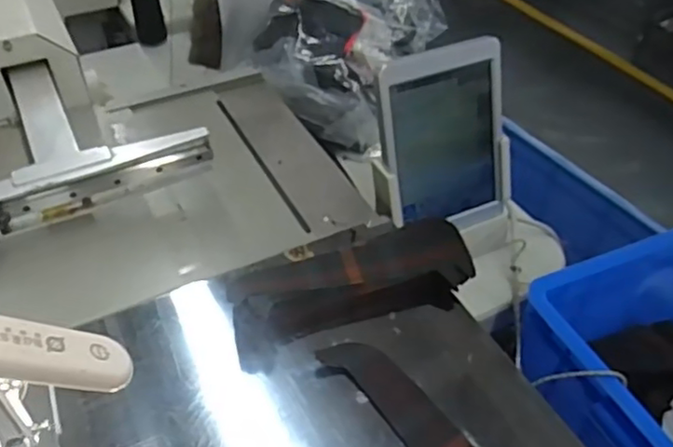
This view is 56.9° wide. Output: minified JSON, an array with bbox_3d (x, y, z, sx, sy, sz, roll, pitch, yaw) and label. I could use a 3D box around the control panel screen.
[{"bbox_3d":[0.120,-0.086,0.679,0.160,0.205,0.022,-16,29,-21],"label":"control panel screen"}]

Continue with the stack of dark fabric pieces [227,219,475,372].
[{"bbox_3d":[0.013,0.055,0.530,0.221,0.060,0.071,-18,47,-18],"label":"stack of dark fabric pieces"}]

